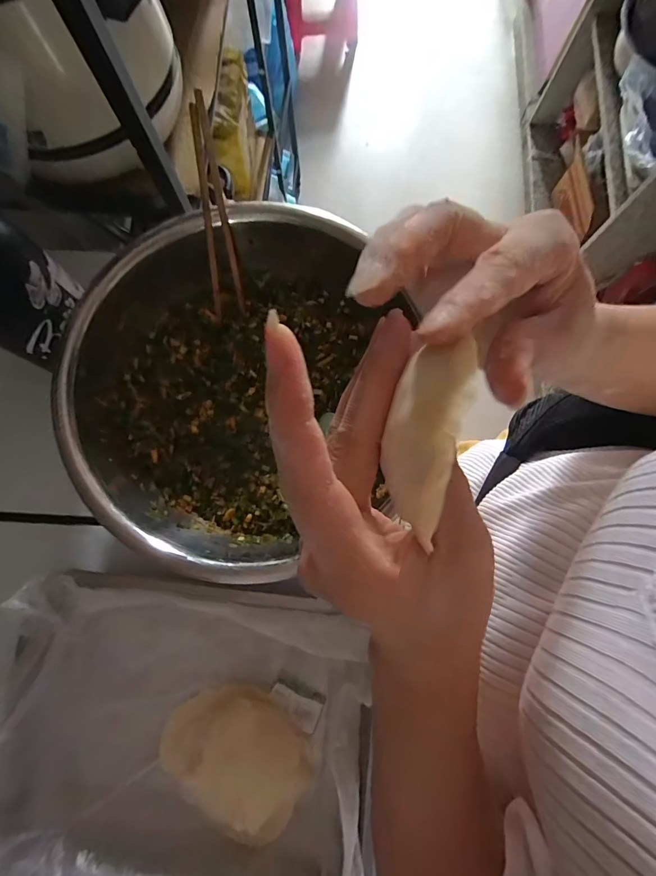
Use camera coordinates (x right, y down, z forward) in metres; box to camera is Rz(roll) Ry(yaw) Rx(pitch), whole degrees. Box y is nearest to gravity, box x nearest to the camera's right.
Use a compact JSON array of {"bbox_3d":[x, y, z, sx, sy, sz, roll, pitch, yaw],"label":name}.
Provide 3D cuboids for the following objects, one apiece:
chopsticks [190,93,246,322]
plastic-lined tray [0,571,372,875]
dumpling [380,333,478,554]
[{"bbox_3d":[-0.110,-0.211,0.393,0.030,0.195,0.016,4,47,1],"label":"chopsticks"},{"bbox_3d":[-0.125,0.284,0.372,0.329,0.092,0.259,9,80,2],"label":"plastic-lined tray"},{"bbox_3d":[0.031,-0.003,0.124,0.021,0.013,0.063,15,79,3],"label":"dumpling"}]

